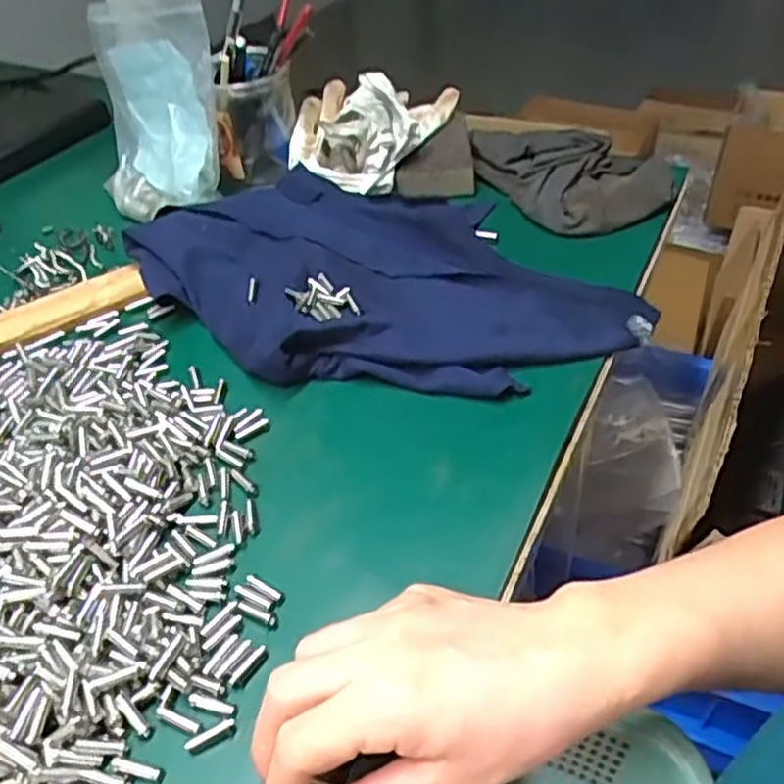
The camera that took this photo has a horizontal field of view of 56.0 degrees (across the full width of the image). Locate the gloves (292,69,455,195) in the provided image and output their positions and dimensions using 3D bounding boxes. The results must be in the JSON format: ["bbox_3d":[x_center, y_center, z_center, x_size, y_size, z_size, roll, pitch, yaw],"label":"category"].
[{"bbox_3d":[-0.025,-0.242,0.640,0.125,0.052,0.149,16,47,19],"label":"gloves"}]

